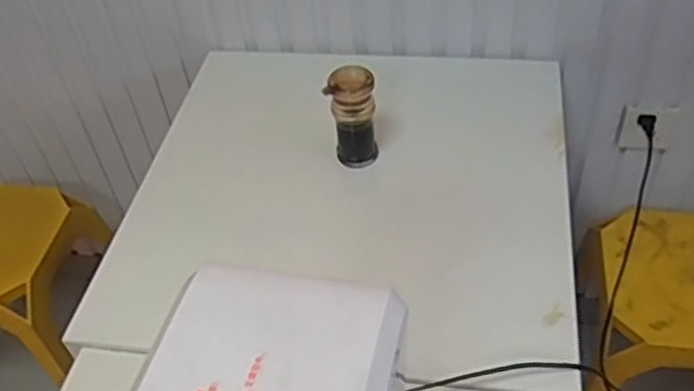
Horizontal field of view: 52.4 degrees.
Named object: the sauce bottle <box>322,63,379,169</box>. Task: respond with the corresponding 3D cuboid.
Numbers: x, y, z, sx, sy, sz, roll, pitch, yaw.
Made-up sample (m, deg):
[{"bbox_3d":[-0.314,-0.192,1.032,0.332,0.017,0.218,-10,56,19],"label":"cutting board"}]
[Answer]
[{"bbox_3d":[0.007,-0.106,0.976,0.065,0.143,0.047,-10,46,-4],"label":"sauce bottle"}]

